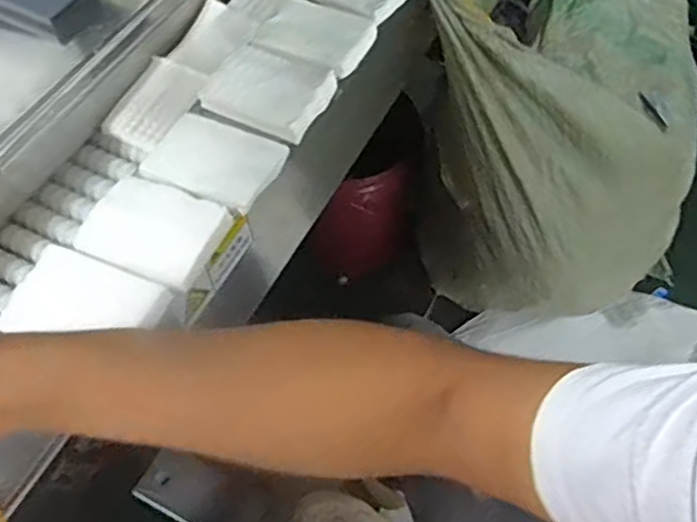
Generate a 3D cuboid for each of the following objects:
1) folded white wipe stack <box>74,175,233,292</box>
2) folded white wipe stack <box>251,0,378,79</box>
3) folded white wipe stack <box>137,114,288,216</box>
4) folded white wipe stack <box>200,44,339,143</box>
[{"bbox_3d":[-0.151,-0.025,0.523,0.100,0.009,0.076,21,61,12],"label":"folded white wipe stack"},{"bbox_3d":[-0.032,-0.215,0.651,0.103,0.012,0.080,27,62,15],"label":"folded white wipe stack"},{"bbox_3d":[-0.109,-0.082,0.557,0.099,0.009,0.074,20,60,11],"label":"folded white wipe stack"},{"bbox_3d":[-0.070,-0.156,0.601,0.106,0.025,0.084,24,61,13],"label":"folded white wipe stack"}]

